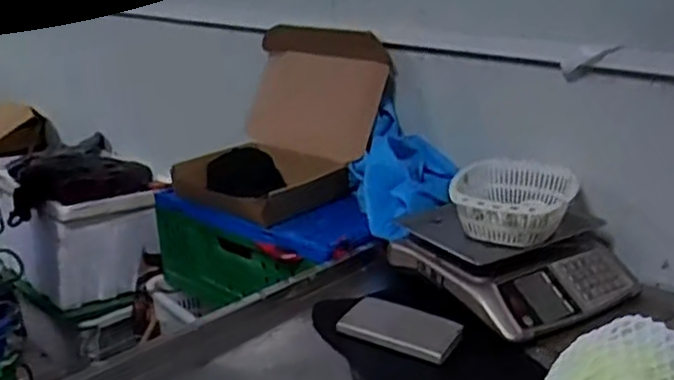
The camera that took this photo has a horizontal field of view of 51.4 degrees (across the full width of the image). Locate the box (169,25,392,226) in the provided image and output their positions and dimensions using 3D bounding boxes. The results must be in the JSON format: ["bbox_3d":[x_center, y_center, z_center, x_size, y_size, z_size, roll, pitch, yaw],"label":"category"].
[{"bbox_3d":[-0.153,-0.177,1.649,0.456,0.355,0.390,14,23,35],"label":"box"}]

